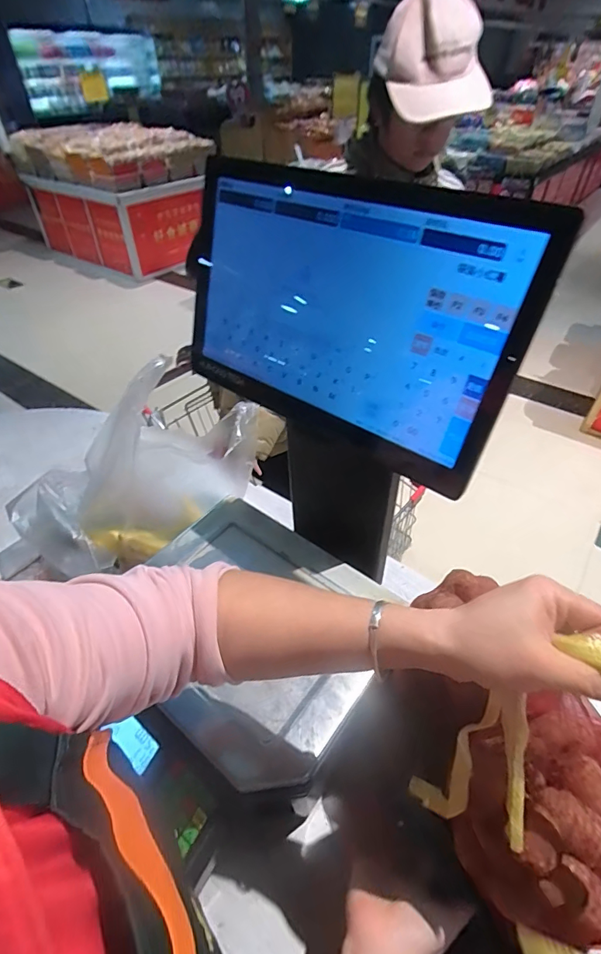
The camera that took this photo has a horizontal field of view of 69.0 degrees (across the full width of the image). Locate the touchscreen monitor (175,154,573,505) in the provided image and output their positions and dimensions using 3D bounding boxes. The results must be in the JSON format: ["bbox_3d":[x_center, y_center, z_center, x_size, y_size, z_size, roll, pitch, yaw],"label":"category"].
[{"bbox_3d":[0.029,-0.150,0.447,0.379,0.256,0.036,27,35,26],"label":"touchscreen monitor"}]

